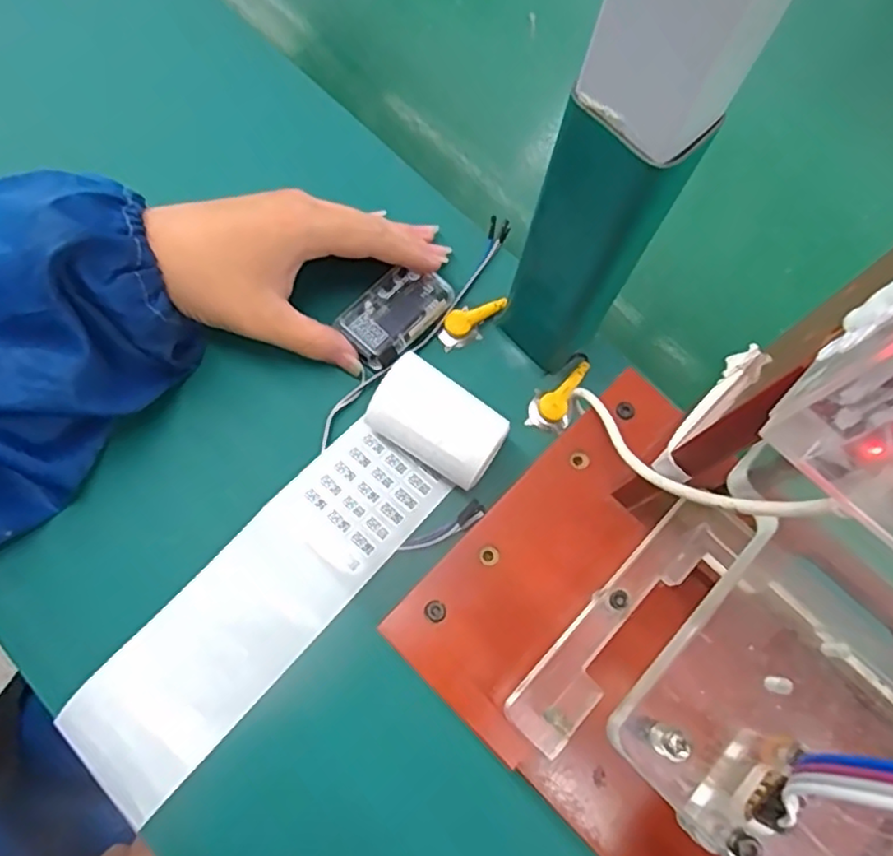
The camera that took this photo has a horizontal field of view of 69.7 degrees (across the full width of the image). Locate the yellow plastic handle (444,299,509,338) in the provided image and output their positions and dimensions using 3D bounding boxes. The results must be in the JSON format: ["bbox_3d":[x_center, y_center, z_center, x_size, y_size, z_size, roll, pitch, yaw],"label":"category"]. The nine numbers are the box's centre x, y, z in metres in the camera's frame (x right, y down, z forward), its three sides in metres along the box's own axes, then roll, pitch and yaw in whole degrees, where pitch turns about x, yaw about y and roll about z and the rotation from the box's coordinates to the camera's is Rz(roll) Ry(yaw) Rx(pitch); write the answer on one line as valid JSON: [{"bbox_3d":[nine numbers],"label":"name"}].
[{"bbox_3d":[0.016,-0.068,0.382,0.038,0.010,0.015,-33,76,-13],"label":"yellow plastic handle"}]

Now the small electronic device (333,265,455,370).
[{"bbox_3d":[-0.028,-0.068,0.369,0.039,0.016,0.068,41,76,13],"label":"small electronic device"}]

